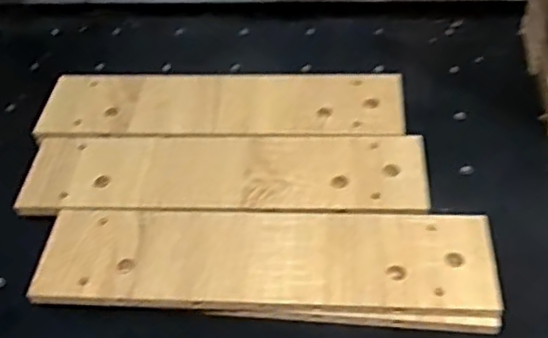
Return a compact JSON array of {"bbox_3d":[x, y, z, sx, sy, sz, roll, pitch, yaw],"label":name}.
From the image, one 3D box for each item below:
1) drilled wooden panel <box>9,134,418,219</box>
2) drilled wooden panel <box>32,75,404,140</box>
[{"bbox_3d":[-0.051,0.003,0.606,0.375,0.008,0.095,1,48,7],"label":"drilled wooden panel"},{"bbox_3d":[-0.059,-0.070,0.670,0.375,0.007,0.093,0,48,6],"label":"drilled wooden panel"}]

